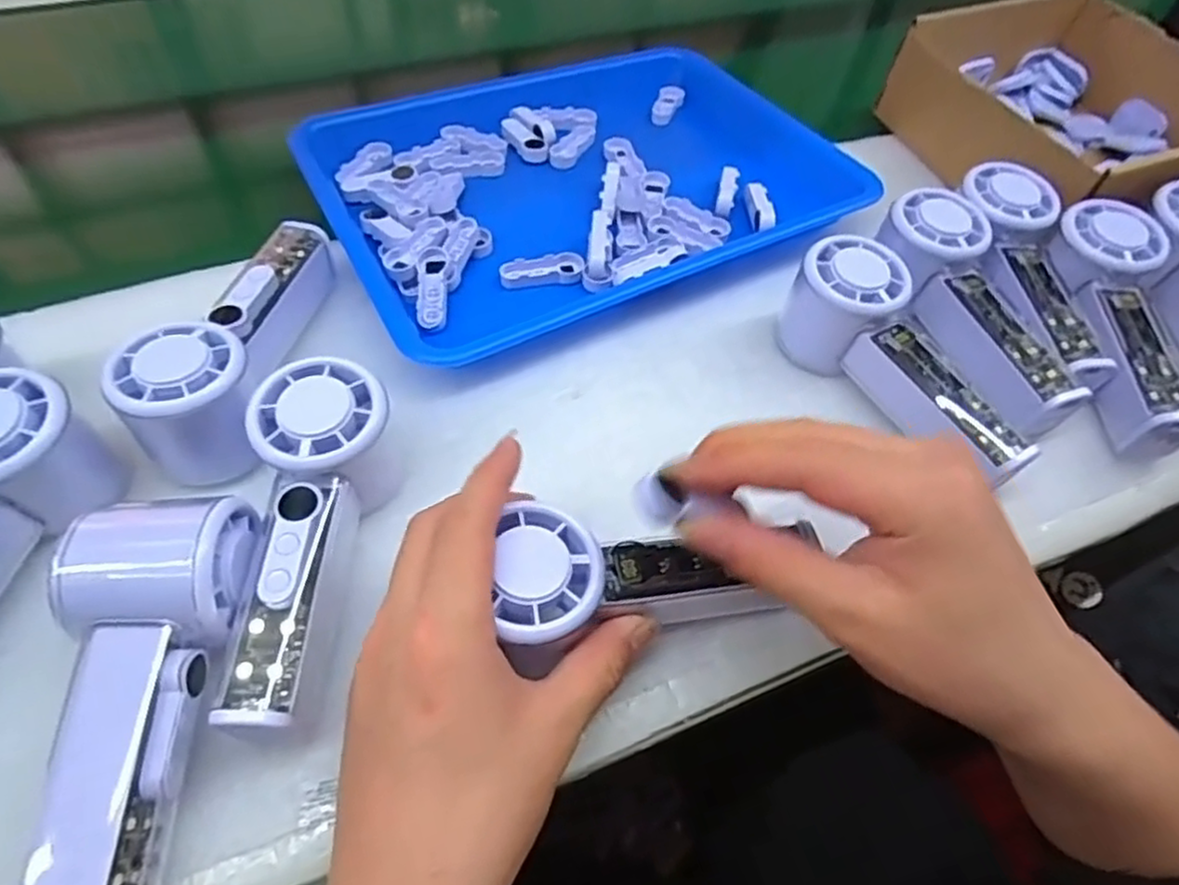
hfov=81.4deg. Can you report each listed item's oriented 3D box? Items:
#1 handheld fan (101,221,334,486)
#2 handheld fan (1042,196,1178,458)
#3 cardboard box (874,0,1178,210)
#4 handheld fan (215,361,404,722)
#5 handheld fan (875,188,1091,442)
[{"bbox_3d":[-0.179,-0.059,0.348,0.054,0.049,0.154,7,55,1],"label":"handheld fan"},{"bbox_3d":[0.306,-0.073,0.388,0.059,0.039,0.160,3,69,-2],"label":"handheld fan"},{"bbox_3d":[0.357,-0.240,0.508,0.218,0.071,0.198,-19,59,-16],"label":"cardboard box"},{"bbox_3d":[-0.113,0.042,0.290,0.054,0.061,0.146,-3,56,-6],"label":"handheld fan"},{"bbox_3d":[0.222,-0.076,0.396,0.052,0.044,0.153,-16,71,-14],"label":"handheld fan"}]

